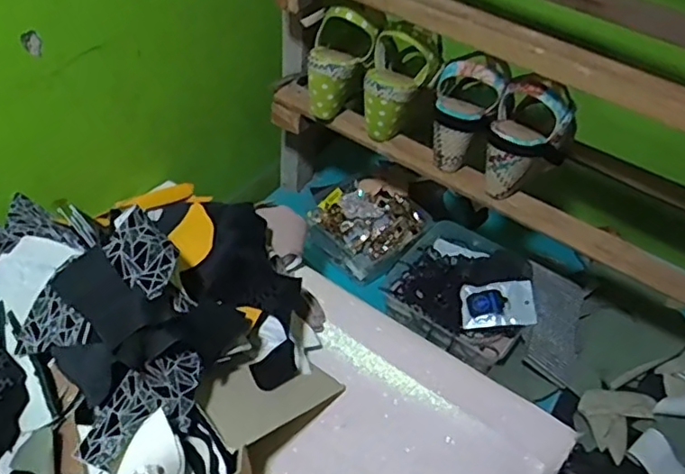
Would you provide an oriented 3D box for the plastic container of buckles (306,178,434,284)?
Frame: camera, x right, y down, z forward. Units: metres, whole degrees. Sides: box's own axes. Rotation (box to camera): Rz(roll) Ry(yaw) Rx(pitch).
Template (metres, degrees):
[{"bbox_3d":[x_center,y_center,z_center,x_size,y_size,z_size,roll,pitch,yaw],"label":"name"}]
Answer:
[{"bbox_3d":[0.043,-0.016,0.973,0.153,0.066,0.152,-33,58,-32],"label":"plastic container of buckles"}]

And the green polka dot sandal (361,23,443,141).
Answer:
[{"bbox_3d":[0.069,-0.189,0.756,0.083,0.141,0.066,17,47,9],"label":"green polka dot sandal"}]

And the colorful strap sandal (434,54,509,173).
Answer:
[{"bbox_3d":[0.142,-0.145,0.725,0.079,0.147,0.069,32,29,24],"label":"colorful strap sandal"}]

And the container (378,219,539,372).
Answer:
[{"bbox_3d":[0.179,0.074,0.894,0.214,0.067,0.200,35,52,24],"label":"container"}]

